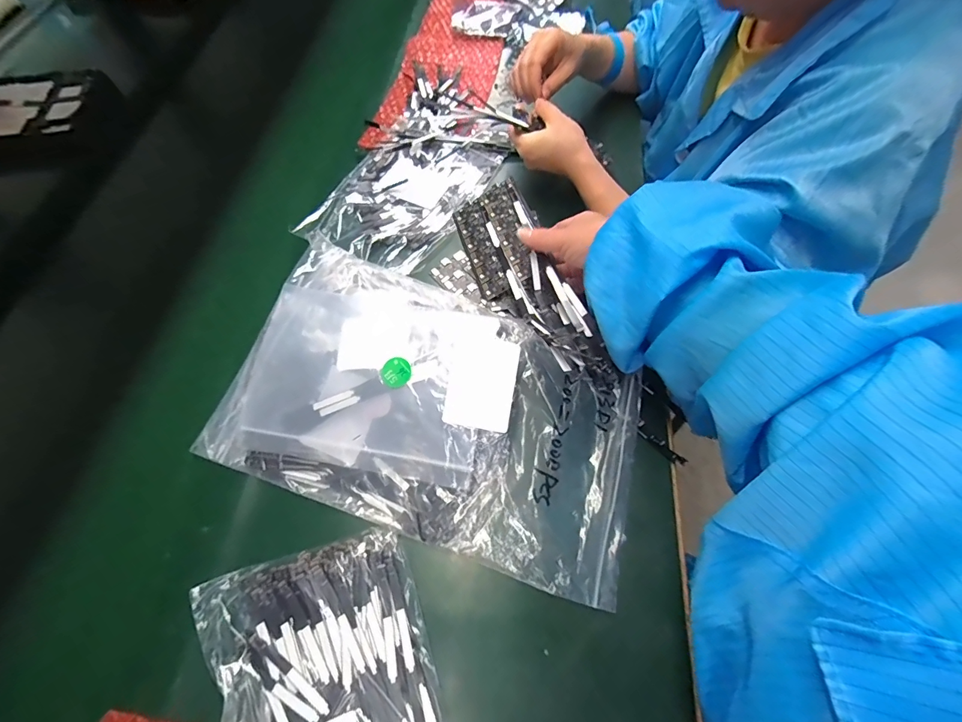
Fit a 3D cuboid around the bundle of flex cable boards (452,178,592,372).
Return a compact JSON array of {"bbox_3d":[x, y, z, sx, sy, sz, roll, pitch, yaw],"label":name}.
[{"bbox_3d":[0.040,-0.092,0.414,0.075,0.047,0.235,-22,60,-10],"label":"bundle of flex cable boards"}]

